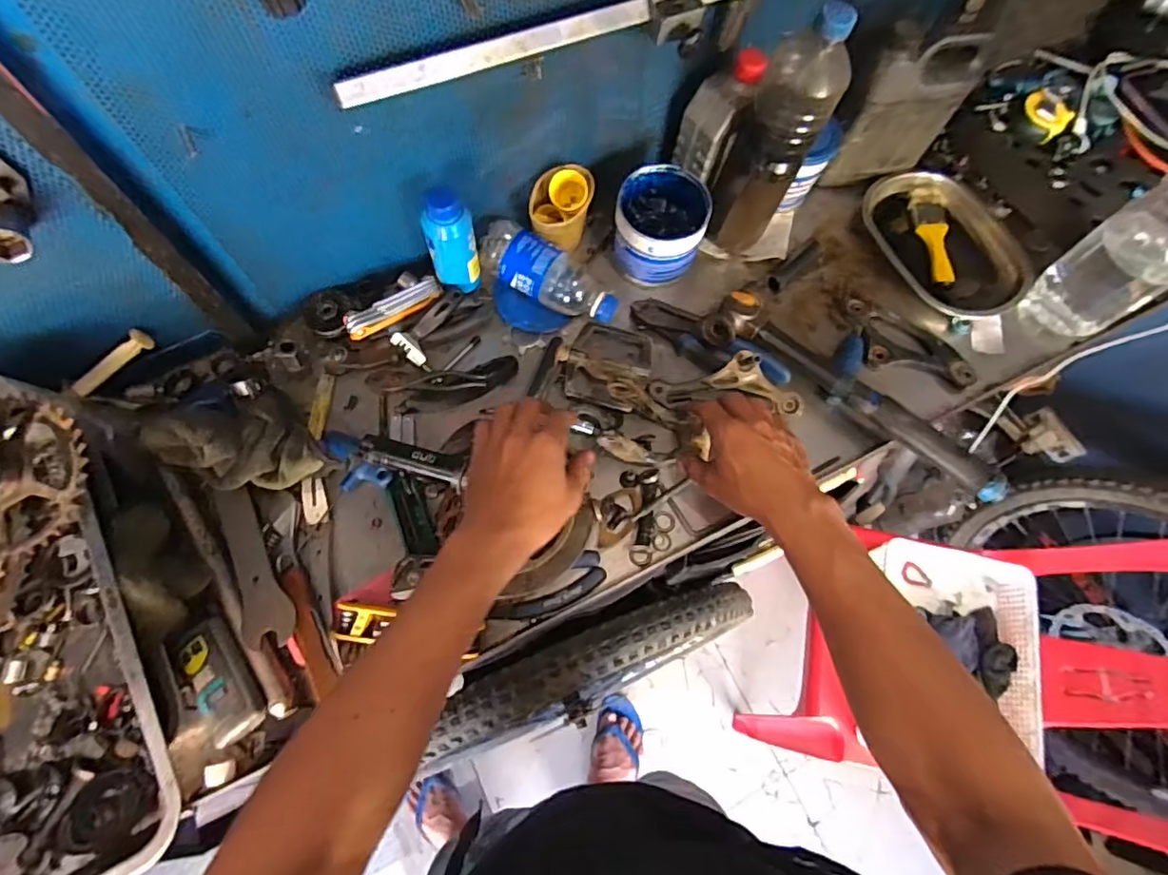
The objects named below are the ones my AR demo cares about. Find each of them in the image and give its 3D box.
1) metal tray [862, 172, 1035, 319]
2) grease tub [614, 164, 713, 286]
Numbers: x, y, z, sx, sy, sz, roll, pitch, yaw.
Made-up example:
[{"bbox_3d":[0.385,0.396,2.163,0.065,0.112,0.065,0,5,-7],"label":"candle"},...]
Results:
[{"bbox_3d":[0.447,-0.241,0.725,0.134,0.035,0.214,-33,74,-13],"label":"metal tray"},{"bbox_3d":[0.085,-0.240,0.675,0.099,0.094,0.108,1,70,-1],"label":"grease tub"}]

